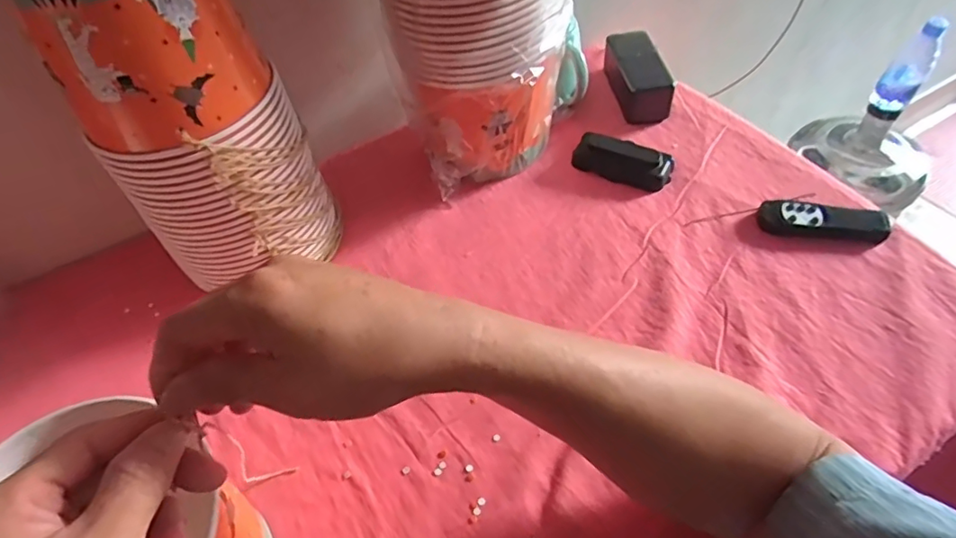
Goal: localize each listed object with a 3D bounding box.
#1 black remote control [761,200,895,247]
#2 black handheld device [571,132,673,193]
[{"bbox_3d":[0.335,-0.045,0.536,0.113,0.019,0.040,11,54,13],"label":"black remote control"},{"bbox_3d":[0.160,-0.120,0.607,0.106,0.025,0.044,17,56,17],"label":"black handheld device"}]

